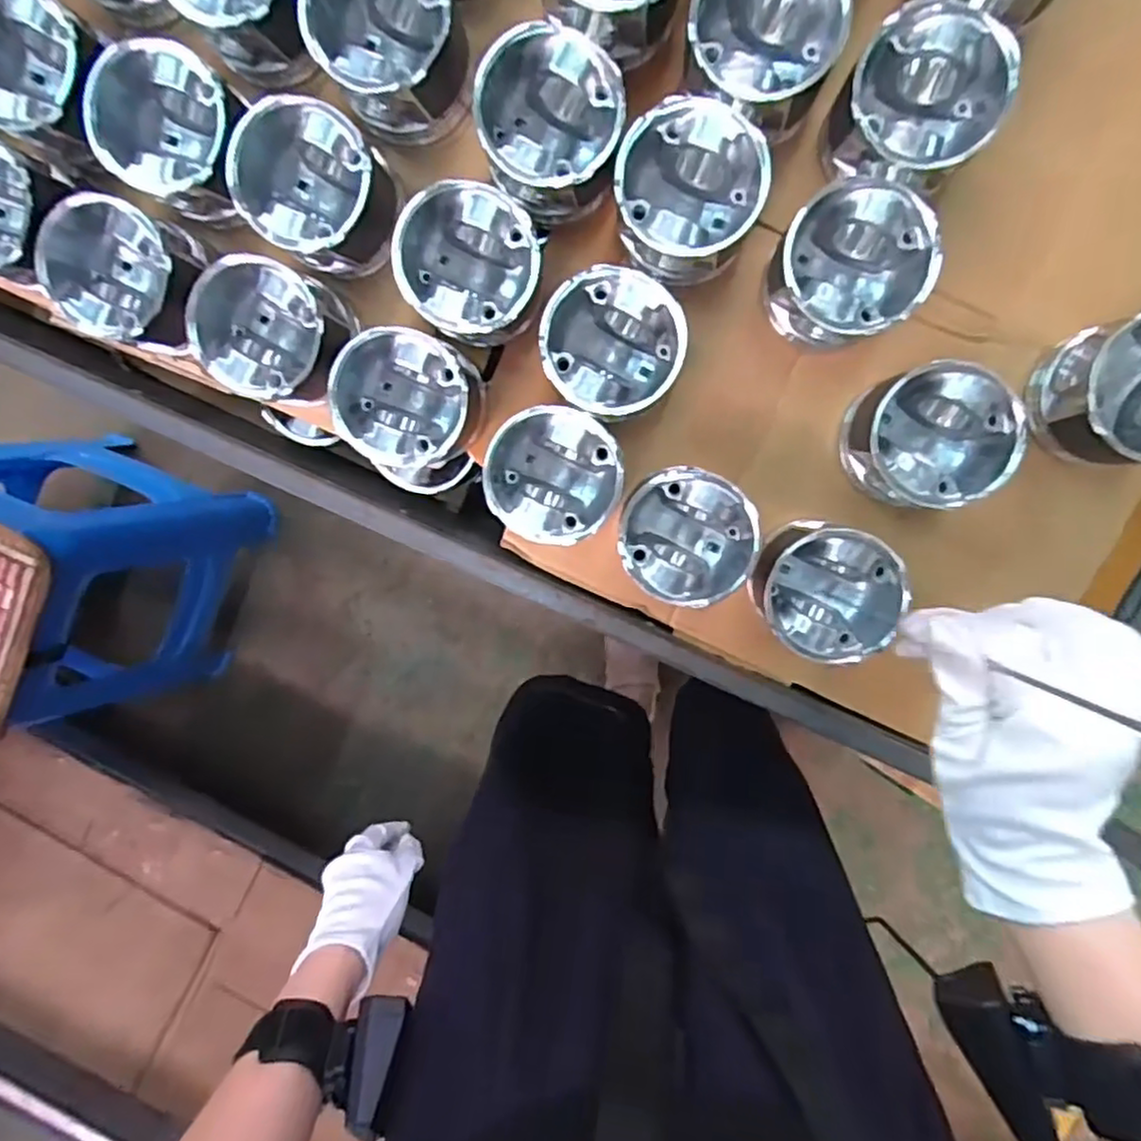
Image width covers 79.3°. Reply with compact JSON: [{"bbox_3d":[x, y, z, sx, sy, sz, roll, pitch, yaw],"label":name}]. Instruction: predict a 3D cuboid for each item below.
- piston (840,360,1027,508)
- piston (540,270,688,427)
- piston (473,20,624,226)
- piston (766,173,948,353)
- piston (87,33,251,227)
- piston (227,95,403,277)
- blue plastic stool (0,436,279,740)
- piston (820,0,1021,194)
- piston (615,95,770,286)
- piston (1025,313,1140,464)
[{"bbox_3d":[0.248,-0.091,0.481,0.104,0.079,0.091,20,99,2],"label":"piston"},{"bbox_3d":[0.031,-0.155,0.490,0.096,0.082,0.096,1,98,5],"label":"piston"},{"bbox_3d":[-0.011,-0.294,0.467,0.089,0.085,0.098,2,98,5],"label":"piston"},{"bbox_3d":[0.185,-0.202,0.468,0.092,0.086,0.094,1,98,5],"label":"piston"},{"bbox_3d":[-0.261,-0.296,0.473,0.096,0.066,0.088,27,99,1],"label":"piston"},{"bbox_3d":[-0.169,-0.260,0.482,0.100,0.080,0.092,1,98,5],"label":"piston"},{"bbox_3d":[-0.764,0.015,1.034,0.334,0.438,0.354,21,99,2],"label":"blue plastic stool"},{"bbox_3d":[0.220,-0.295,0.450,0.095,0.082,0.092,38,99,-1],"label":"piston"},{"bbox_3d":[0.079,-0.252,0.468,0.092,0.079,0.092,-3,97,5],"label":"piston"},{"bbox_3d":[0.369,-0.118,0.456,0.089,0.080,0.090,1,98,5],"label":"piston"}]

